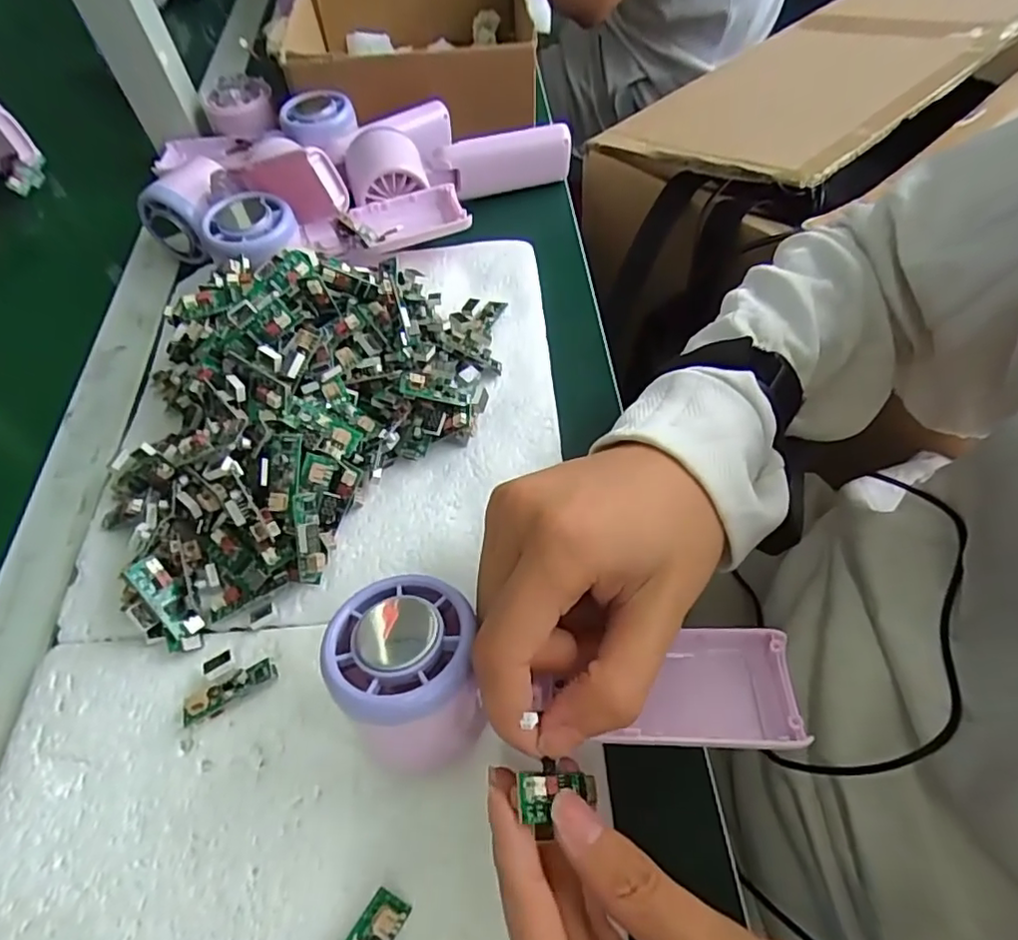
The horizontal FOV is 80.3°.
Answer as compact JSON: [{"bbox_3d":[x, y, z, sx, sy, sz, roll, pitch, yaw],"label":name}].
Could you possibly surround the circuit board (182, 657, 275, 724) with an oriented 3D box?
[{"bbox_3d":[-0.120,0.095,0.260,0.039,0.008,0.014,-30,60,-15],"label":"circuit board"}]

